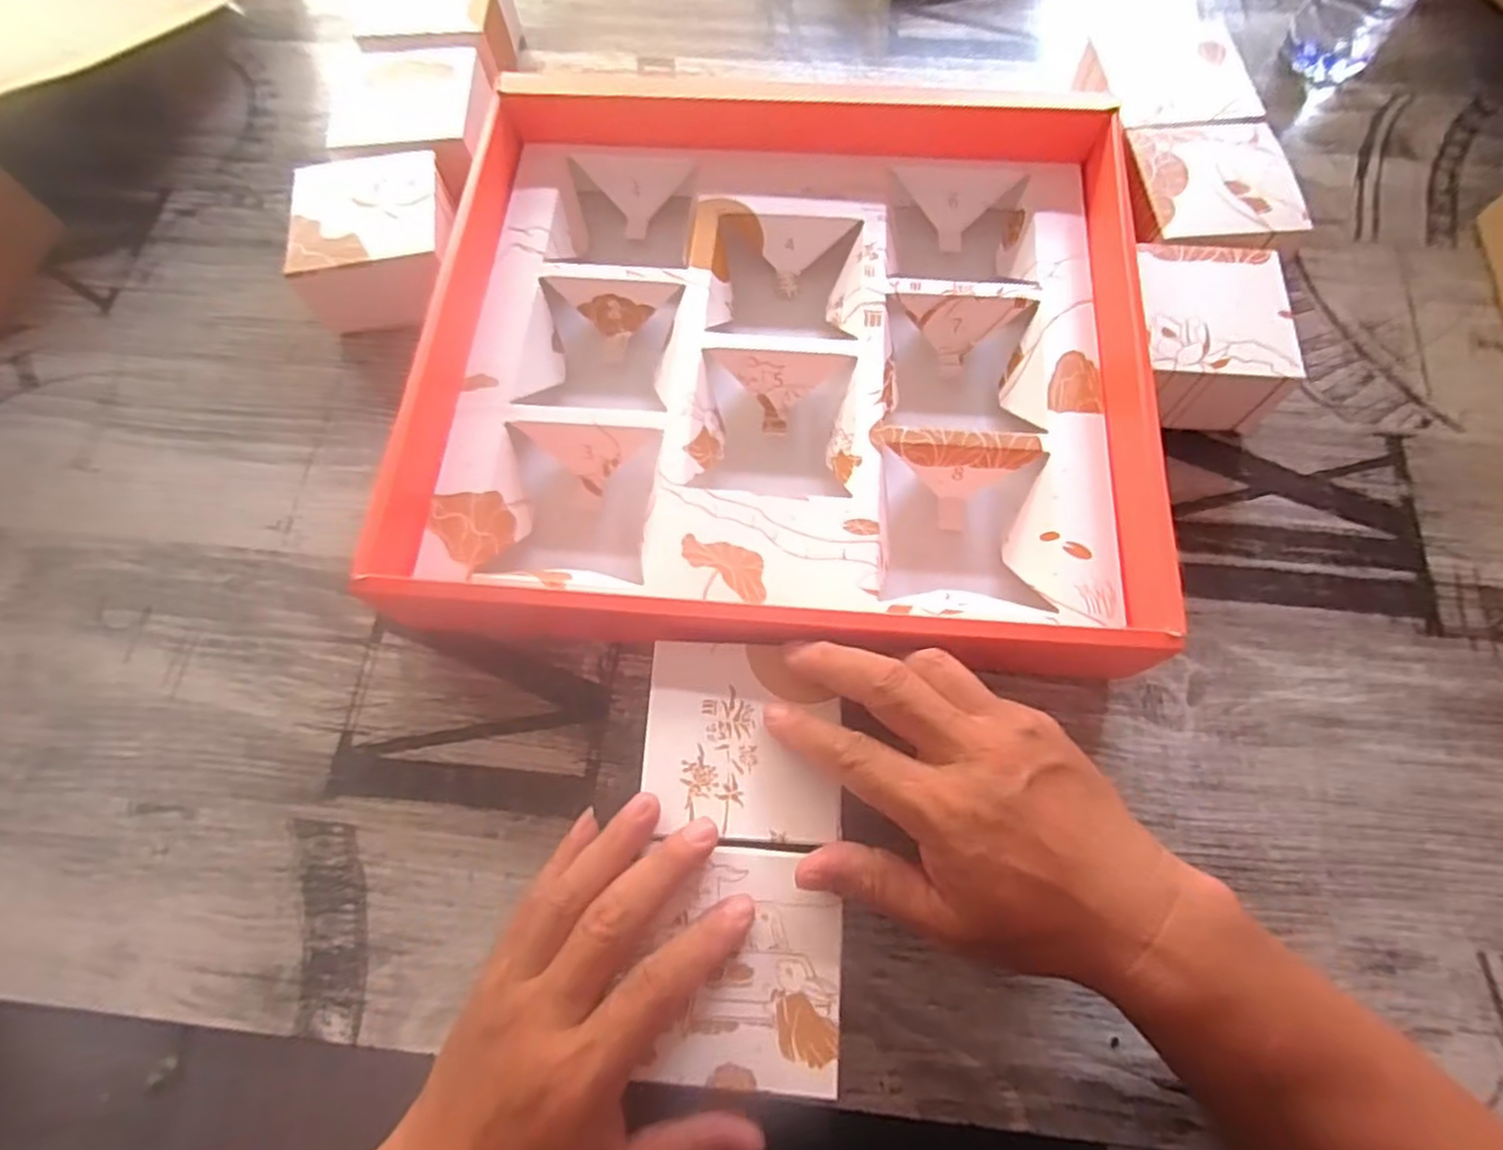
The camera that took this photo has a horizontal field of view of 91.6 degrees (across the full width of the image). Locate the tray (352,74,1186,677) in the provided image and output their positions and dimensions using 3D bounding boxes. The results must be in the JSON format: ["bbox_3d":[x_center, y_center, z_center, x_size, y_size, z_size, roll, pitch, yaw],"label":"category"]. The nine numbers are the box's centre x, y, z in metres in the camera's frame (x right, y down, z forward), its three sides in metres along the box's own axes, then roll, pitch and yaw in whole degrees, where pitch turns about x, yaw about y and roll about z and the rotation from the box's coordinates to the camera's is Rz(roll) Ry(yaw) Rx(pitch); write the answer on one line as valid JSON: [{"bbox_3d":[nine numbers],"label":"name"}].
[{"bbox_3d":[0.019,-0.136,0.416,0.376,0.066,0.365,6,71,4],"label":"tray"}]

